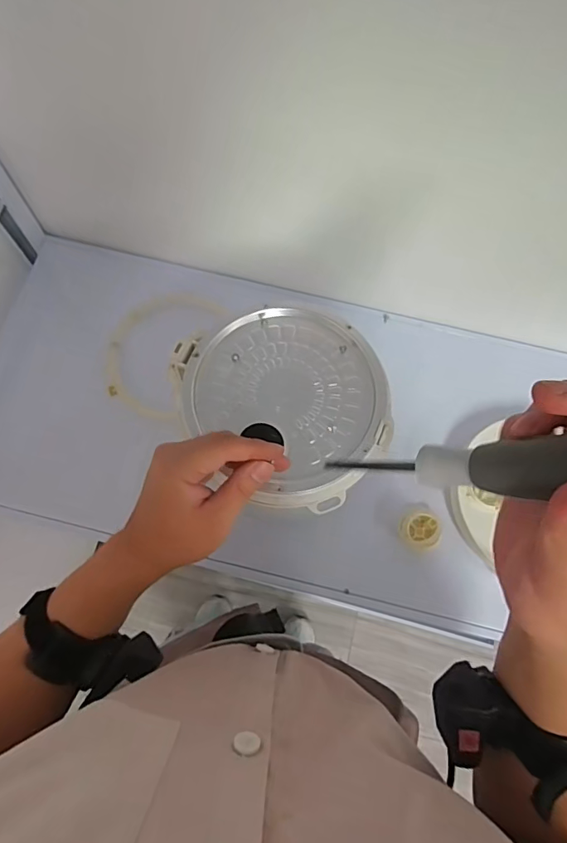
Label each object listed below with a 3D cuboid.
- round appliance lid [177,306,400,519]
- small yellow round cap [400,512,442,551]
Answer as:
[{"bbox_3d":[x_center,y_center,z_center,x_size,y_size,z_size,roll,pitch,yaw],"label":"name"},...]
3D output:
[{"bbox_3d":[0.002,-0.017,0.442,0.178,0.017,0.188,1,72,-2],"label":"round appliance lid"},{"bbox_3d":[0.167,0.134,0.580,0.044,0.024,0.045,1,72,-2],"label":"small yellow round cap"}]

